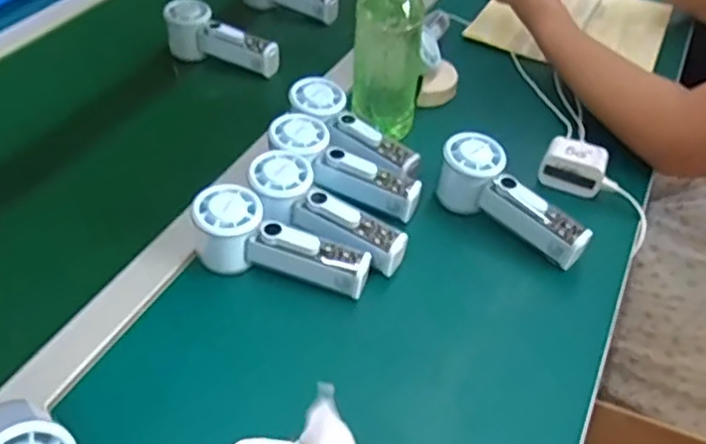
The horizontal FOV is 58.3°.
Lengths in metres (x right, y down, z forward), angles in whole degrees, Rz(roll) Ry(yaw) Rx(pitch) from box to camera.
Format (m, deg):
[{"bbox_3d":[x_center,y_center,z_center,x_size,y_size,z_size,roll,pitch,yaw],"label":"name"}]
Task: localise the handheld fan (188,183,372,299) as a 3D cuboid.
[{"bbox_3d":[-0.063,0.025,0.541,0.153,0.070,0.056,18,47,17],"label":"handheld fan"}]

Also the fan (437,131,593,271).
[{"bbox_3d":[0.146,-0.017,0.598,0.051,0.064,0.158,-35,67,-31],"label":"fan"}]

